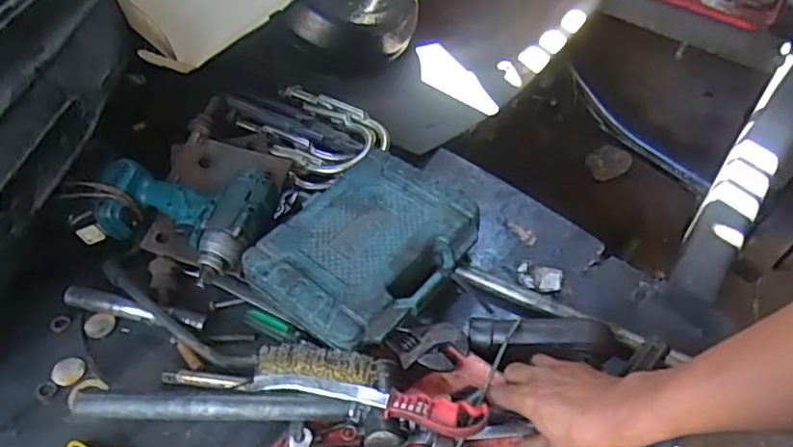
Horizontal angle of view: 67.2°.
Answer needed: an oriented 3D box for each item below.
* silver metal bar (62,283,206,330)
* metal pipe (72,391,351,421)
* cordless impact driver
[{"bbox_3d":[-0.304,0.100,0.693,0.170,0.020,0.024,13,53,4],"label":"silver metal bar"},{"bbox_3d":[-0.176,0.176,0.583,0.255,0.021,0.026,2,53,-4],"label":"metal pipe"},{"bbox_3d":[-0.260,-0.022,0.718,0.203,0.065,0.131,22,54,11],"label":"cordless impact driver"}]

